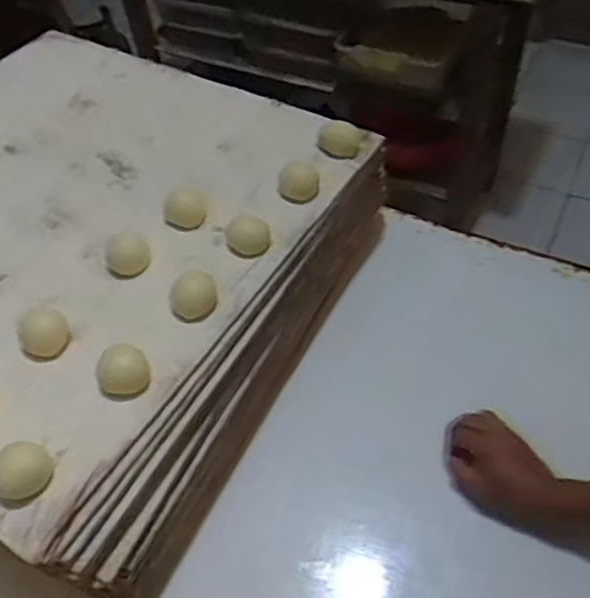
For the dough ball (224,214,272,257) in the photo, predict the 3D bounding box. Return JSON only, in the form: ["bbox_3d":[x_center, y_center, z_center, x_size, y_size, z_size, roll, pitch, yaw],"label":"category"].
[{"bbox_3d":[-0.049,-0.066,0.649,0.045,0.023,0.041,-3,51,3],"label":"dough ball"}]

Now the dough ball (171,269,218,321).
[{"bbox_3d":[-0.097,-0.005,0.601,0.041,0.023,0.042,-3,51,3],"label":"dough ball"}]

